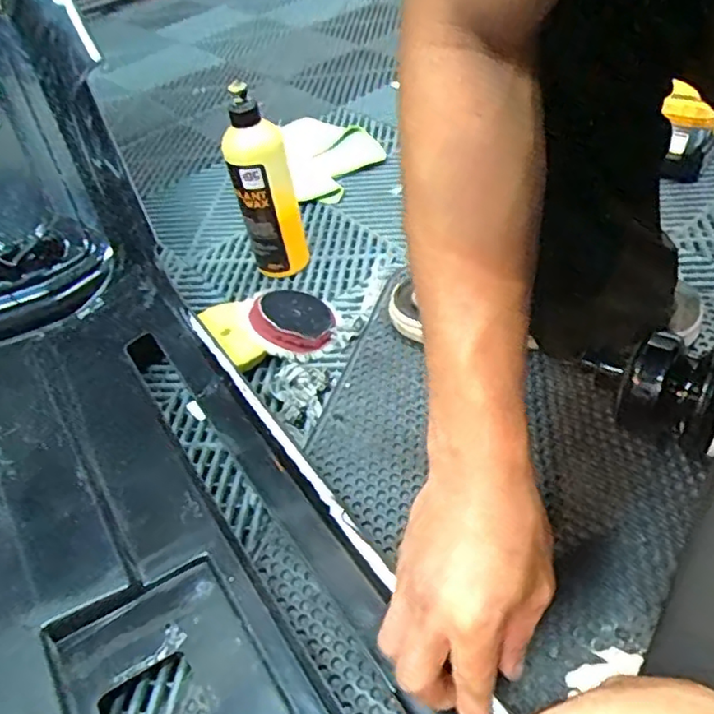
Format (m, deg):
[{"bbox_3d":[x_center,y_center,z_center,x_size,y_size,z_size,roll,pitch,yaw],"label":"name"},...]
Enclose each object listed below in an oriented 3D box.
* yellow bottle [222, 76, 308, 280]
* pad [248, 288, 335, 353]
[{"bbox_3d":[-0.099,-0.178,0.684,0.068,0.200,0.052,-9,43,-2],"label":"yellow bottle"},{"bbox_3d":[-0.065,-0.041,0.651,0.082,0.016,0.094,31,36,3],"label":"pad"}]

